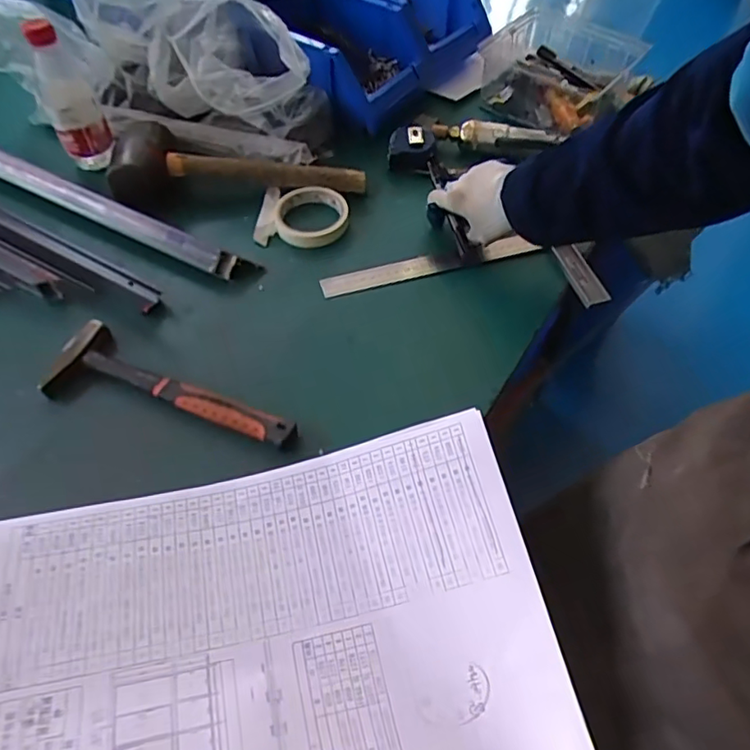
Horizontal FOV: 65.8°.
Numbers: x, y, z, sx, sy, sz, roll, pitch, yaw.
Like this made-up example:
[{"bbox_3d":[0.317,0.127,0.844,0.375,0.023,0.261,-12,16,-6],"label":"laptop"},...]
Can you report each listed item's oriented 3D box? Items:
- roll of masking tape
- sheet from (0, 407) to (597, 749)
[{"bbox_3d":[-0.093,-0.200,0.727,0.110,0.022,0.110,0,55,0],"label":"roll of masking tape"},{"bbox_3d":[-0.054,0.135,0.277,0.288,0.065,0.202,-12,56,-9],"label":"sheet"}]

